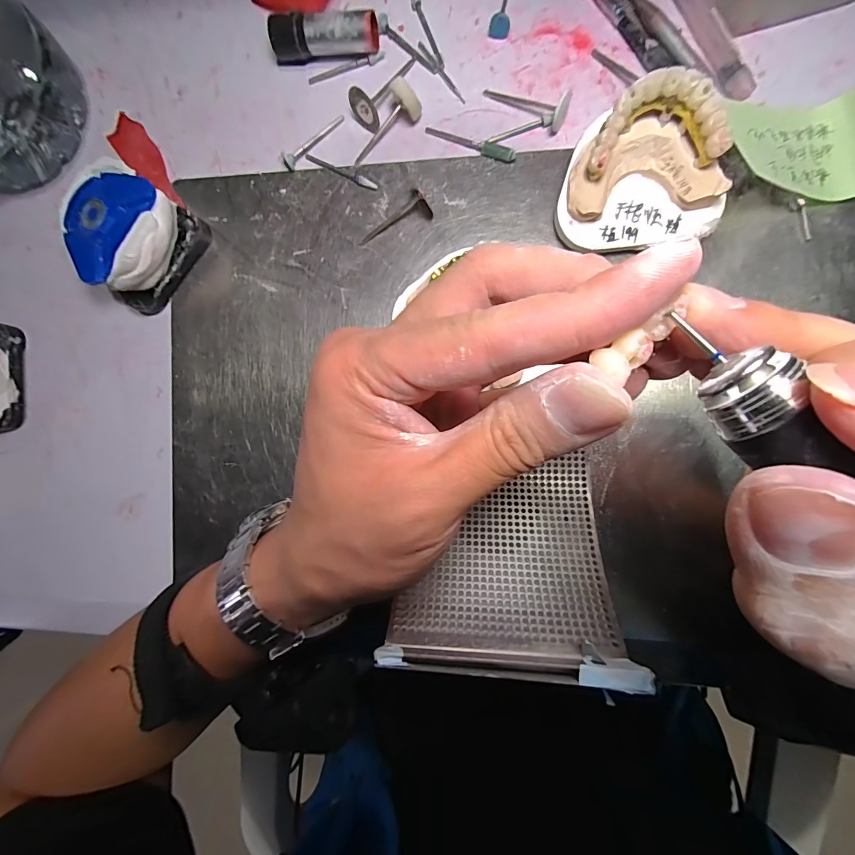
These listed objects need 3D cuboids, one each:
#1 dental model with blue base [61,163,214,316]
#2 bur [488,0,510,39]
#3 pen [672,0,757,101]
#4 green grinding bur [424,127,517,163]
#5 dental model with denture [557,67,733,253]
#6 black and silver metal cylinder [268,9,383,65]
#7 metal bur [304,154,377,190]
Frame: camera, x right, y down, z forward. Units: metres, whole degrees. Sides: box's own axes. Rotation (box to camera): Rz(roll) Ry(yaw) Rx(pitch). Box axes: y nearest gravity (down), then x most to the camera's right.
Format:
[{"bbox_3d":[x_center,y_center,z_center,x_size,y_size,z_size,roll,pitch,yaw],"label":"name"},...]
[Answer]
[{"bbox_3d":[-0.177,-0.111,0.216,0.070,0.034,0.067,35,95,5],"label":"dental model with blue base"},{"bbox_3d":[0.042,-0.236,0.202,0.011,0.009,0.043,8,92,6],"label":"bur"},{"bbox_3d":[0.134,-0.221,0.189,0.010,0.008,0.118,-27,88,6],"label":"pen"},{"bbox_3d":[0.023,-0.159,0.206,0.053,0.007,0.006,25,94,5],"label":"green grinding bur"},{"bbox_3d":[0.104,-0.124,0.182,0.078,0.037,0.060,-11,90,7],"label":"dental model with denture"},{"bbox_3d":[-0.058,-0.217,0.208,0.059,0.020,0.015,1,91,7],"label":"black and silver metal cylinder"},{"bbox_3d":[-0.051,-0.150,0.216,0.048,0.004,0.005,28,94,5],"label":"metal bur"}]

